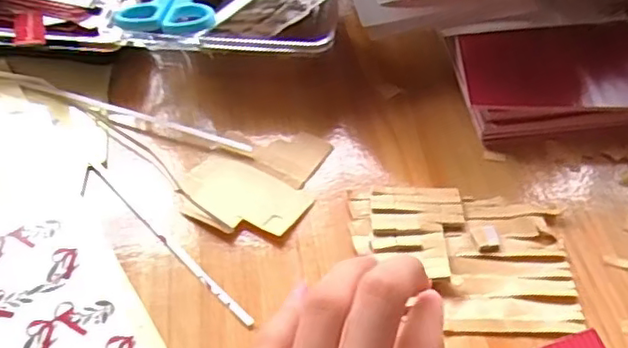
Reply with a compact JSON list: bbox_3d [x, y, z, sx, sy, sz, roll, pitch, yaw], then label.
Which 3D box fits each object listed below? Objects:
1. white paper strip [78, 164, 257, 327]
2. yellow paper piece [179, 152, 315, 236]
[{"bbox_3d":[-0.069,0.030,0.276,0.013,0.004,0.119,-38,58,-25],"label":"white paper strip"},{"bbox_3d":[-0.034,0.010,0.293,0.058,0.004,0.043,27,48,23],"label":"yellow paper piece"}]

